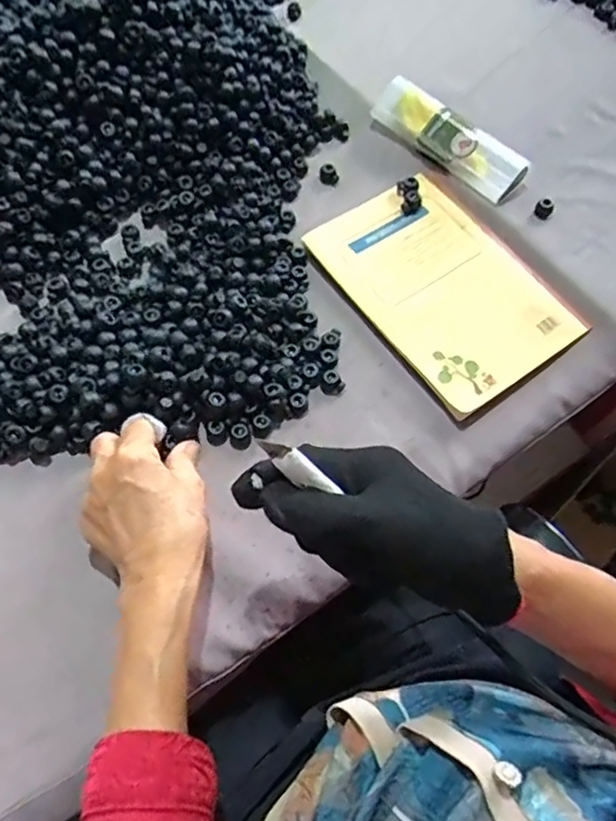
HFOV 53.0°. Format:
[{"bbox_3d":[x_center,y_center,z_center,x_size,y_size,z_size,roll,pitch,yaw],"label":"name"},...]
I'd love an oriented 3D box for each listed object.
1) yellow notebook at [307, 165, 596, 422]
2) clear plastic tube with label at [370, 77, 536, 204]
[{"bbox_3d":[0.110,-0.104,0.501,0.136,0.010,0.199,-32,68,-16],"label":"yellow notebook"},{"bbox_3d":[0.123,-0.241,0.549,0.036,0.034,0.153,-40,72,-20],"label":"clear plastic tube with label"}]

